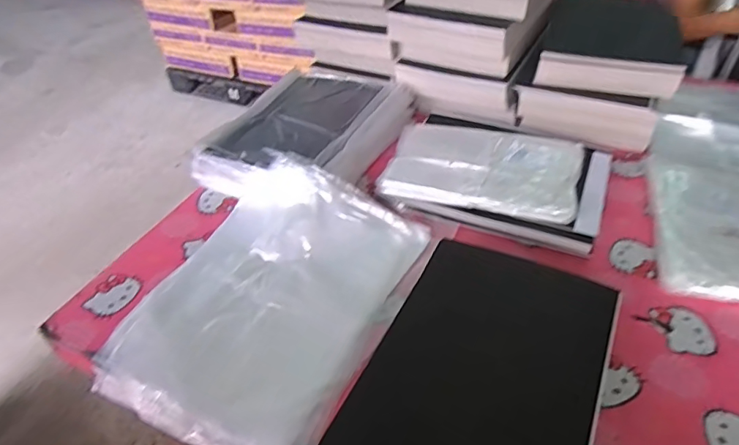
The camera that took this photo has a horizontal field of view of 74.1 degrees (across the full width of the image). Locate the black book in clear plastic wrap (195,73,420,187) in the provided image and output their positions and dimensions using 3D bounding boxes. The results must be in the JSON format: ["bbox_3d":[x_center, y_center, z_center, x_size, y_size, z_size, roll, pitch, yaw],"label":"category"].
[{"bbox_3d":[-0.114,-0.202,1.017,0.318,0.065,0.391,15,44,19],"label":"black book in clear plastic wrap"}]

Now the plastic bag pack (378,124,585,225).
[{"bbox_3d":[0.211,-0.105,0.918,0.345,0.038,0.231,13,43,17],"label":"plastic bag pack"}]

